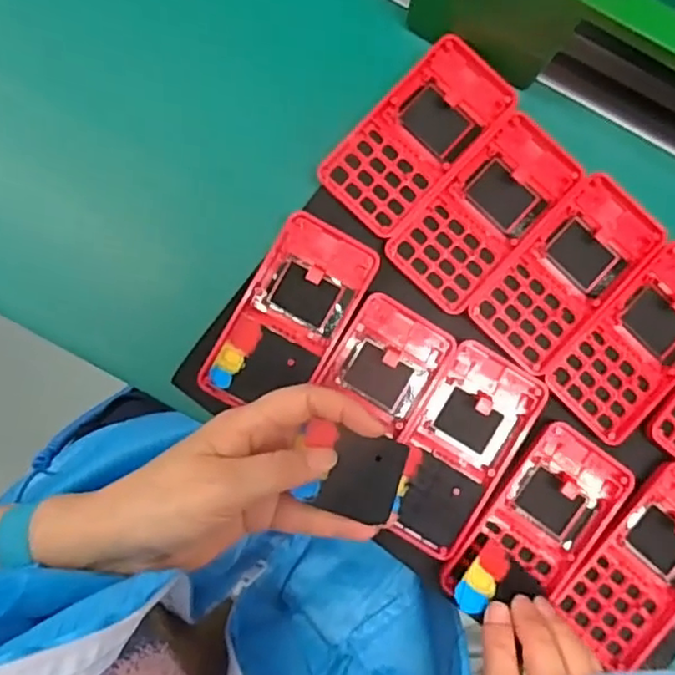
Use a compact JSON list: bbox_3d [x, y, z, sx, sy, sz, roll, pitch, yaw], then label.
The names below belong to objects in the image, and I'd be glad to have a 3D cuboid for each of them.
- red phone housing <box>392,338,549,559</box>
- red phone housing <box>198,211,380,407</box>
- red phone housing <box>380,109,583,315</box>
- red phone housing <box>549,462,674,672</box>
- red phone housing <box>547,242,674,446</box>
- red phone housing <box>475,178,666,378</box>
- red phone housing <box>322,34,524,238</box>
[{"bbox_3d":[0.073,0.067,0.386,0.062,0.017,0.121,32,85,-1],"label":"red phone housing"},{"bbox_3d":[-0.028,-0.012,0.387,0.061,0.018,0.120,30,85,-2],"label":"red phone housing"},{"bbox_3d":[0.090,-0.076,0.390,0.064,0.015,0.121,43,85,0],"label":"red phone housing"},{"bbox_3d":[0.187,0.136,0.385,0.069,0.018,0.116,42,85,-1],"label":"red phone housing"},{"bbox_3d":[0.187,0.002,0.390,0.065,0.012,0.119,42,85,0],"label":"red phone housing"},{"bbox_3d":[0.140,-0.040,0.391,0.063,0.015,0.120,43,85,0],"label":"red phone housing"},{"bbox_3d":[0.050,-0.123,0.391,0.065,0.017,0.122,42,85,-1],"label":"red phone housing"}]

